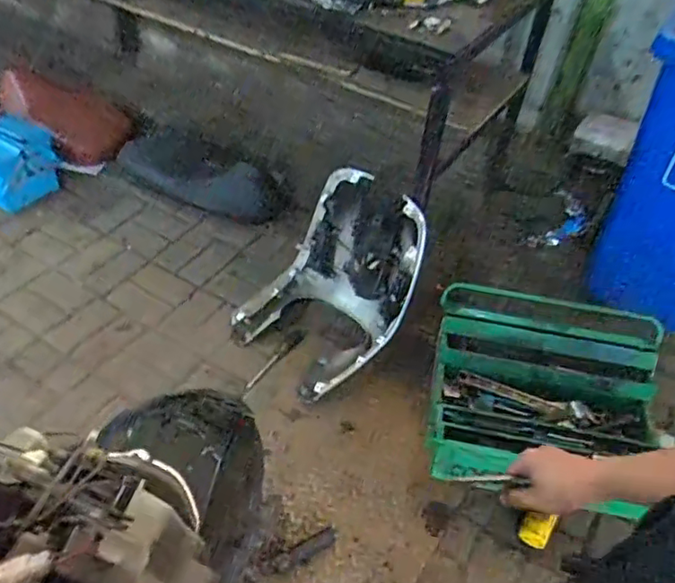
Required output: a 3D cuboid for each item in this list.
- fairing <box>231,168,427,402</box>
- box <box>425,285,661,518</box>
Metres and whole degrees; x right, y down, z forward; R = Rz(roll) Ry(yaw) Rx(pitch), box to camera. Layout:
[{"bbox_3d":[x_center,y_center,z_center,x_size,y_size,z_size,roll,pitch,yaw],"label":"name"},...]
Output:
[{"bbox_3d":[-0.017,-0.038,1.634,0.413,0.453,0.432,35,51,26],"label":"fairing"},{"bbox_3d":[0.526,0.266,1.453,0.571,0.215,0.537,10,45,4],"label":"box"}]

